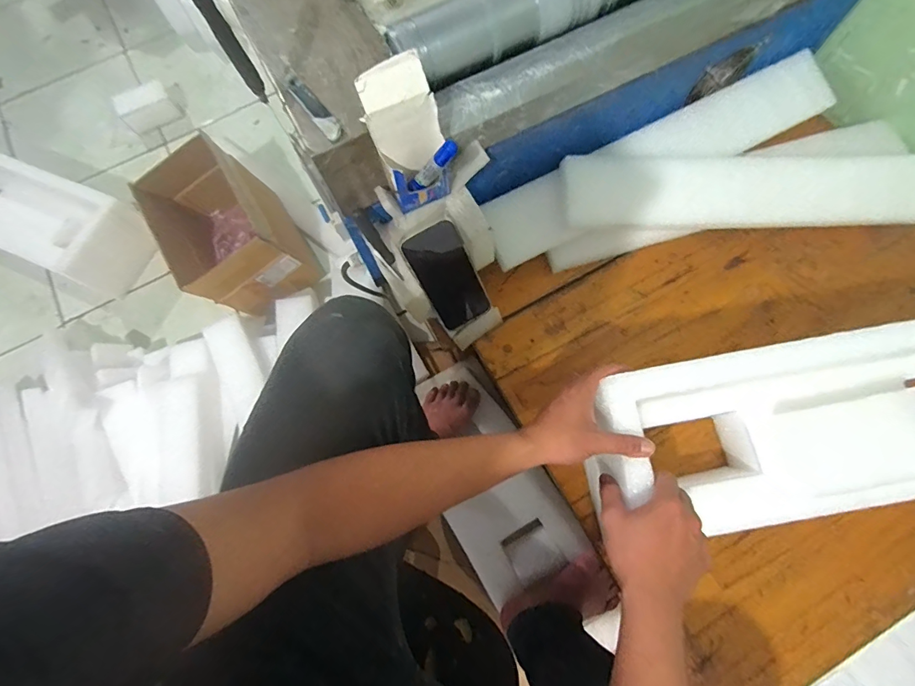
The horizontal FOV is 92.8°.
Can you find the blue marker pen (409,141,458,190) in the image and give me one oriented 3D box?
[{"bbox_3d":[-0.026,-0.189,0.475,0.021,0.107,0.014,28,74,-21],"label":"blue marker pen"}]

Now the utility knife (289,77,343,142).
[{"bbox_3d":[-0.148,-0.245,0.452,0.023,0.013,0.097,-34,75,-8],"label":"utility knife"}]

